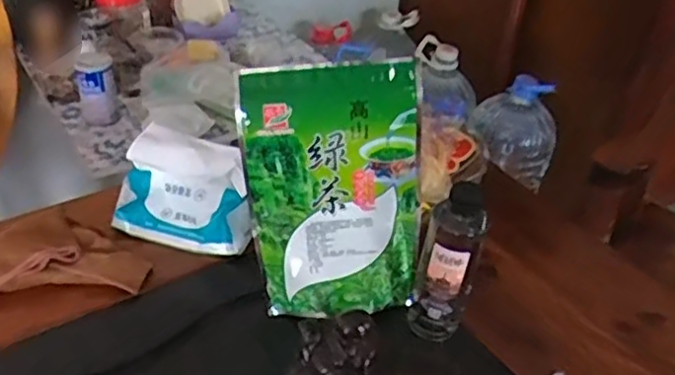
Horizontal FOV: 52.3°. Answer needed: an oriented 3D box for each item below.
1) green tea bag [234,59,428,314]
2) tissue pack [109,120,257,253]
[{"bbox_3d":[-0.002,0.006,0.671,0.172,0.250,0.044,-5,19,-2],"label":"green tea bag"},{"bbox_3d":[-0.167,0.002,0.771,0.157,0.105,0.072,12,37,9],"label":"tissue pack"}]

